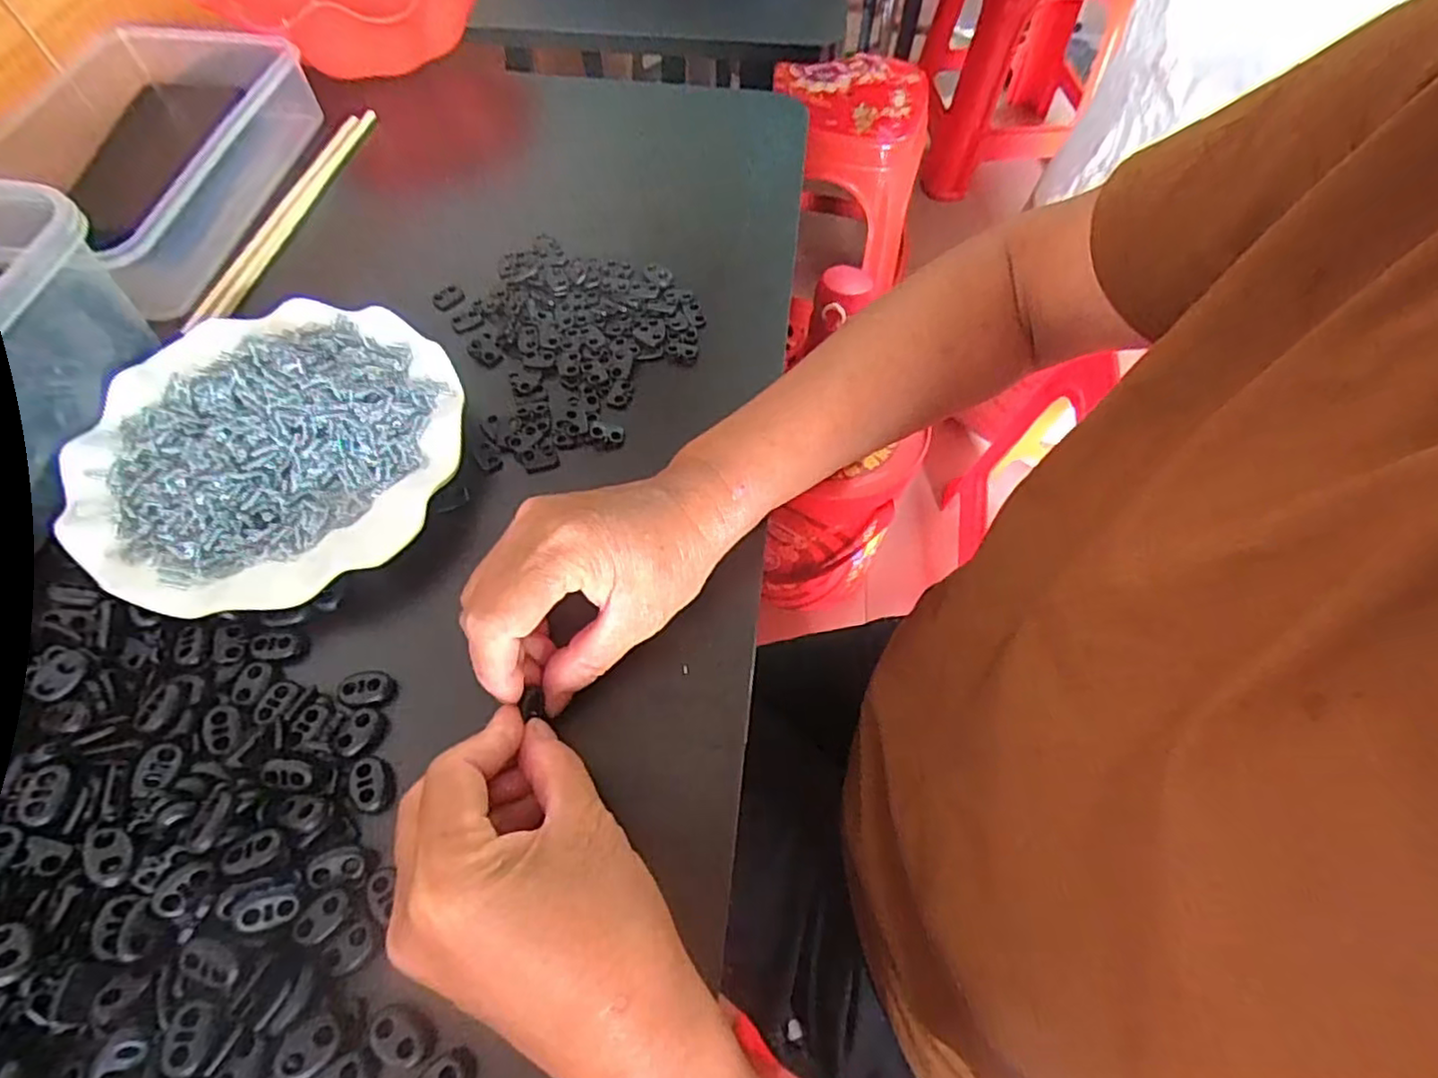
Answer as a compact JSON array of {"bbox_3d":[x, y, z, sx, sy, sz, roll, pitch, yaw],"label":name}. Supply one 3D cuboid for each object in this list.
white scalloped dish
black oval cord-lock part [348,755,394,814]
[{"bbox_3d":[-0.224,-0.048,0.341,0.182,0.025,0.177,0,61,-1],"label":"white scalloped dish"},{"bbox_3d":[-0.144,0.101,0.279,0.014,0.010,0.023,-20,63,-11],"label":"black oval cord-lock part"}]

